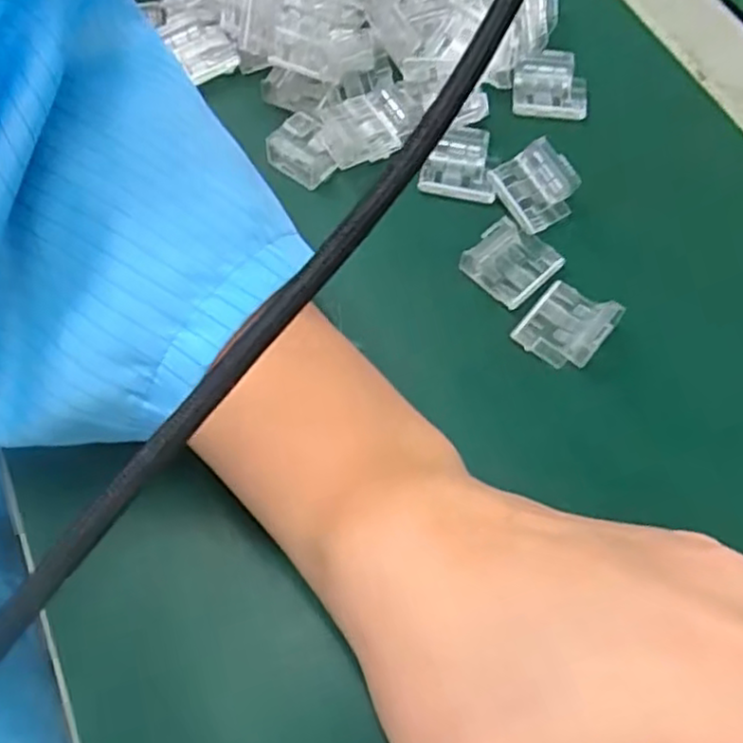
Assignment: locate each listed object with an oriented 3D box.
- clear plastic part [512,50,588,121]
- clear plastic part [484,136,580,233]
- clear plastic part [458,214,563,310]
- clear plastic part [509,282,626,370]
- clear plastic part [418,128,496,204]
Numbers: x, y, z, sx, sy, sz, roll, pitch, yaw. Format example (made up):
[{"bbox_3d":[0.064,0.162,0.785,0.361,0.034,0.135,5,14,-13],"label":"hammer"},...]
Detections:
[{"bbox_3d":[0.072,-0.114,0.281,0.029,0.012,0.026,5,65,1],"label":"clear plastic part"},{"bbox_3d":[0.060,-0.068,0.257,0.026,0.012,0.028,-30,69,-15],"label":"clear plastic part"},{"bbox_3d":[0.050,-0.039,0.244,0.026,0.008,0.028,42,70,16],"label":"clear plastic part"},{"bbox_3d":[0.066,-0.016,0.238,0.027,0.004,0.031,32,68,13],"label":"clear plastic part"},{"bbox_3d":[0.033,-0.078,0.264,0.027,0.004,0.027,10,85,-1],"label":"clear plastic part"}]

